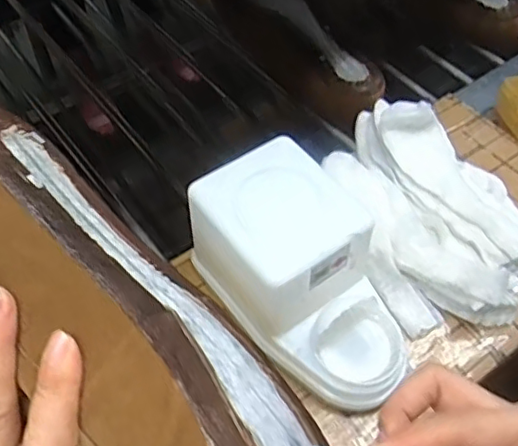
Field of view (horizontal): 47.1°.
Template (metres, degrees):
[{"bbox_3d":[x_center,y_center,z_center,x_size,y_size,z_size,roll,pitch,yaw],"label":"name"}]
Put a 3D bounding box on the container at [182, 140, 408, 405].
[{"bbox_3d":[0.035,0.036,0.437,0.098,0.118,0.186,-33,60,-23],"label":"container"}]

